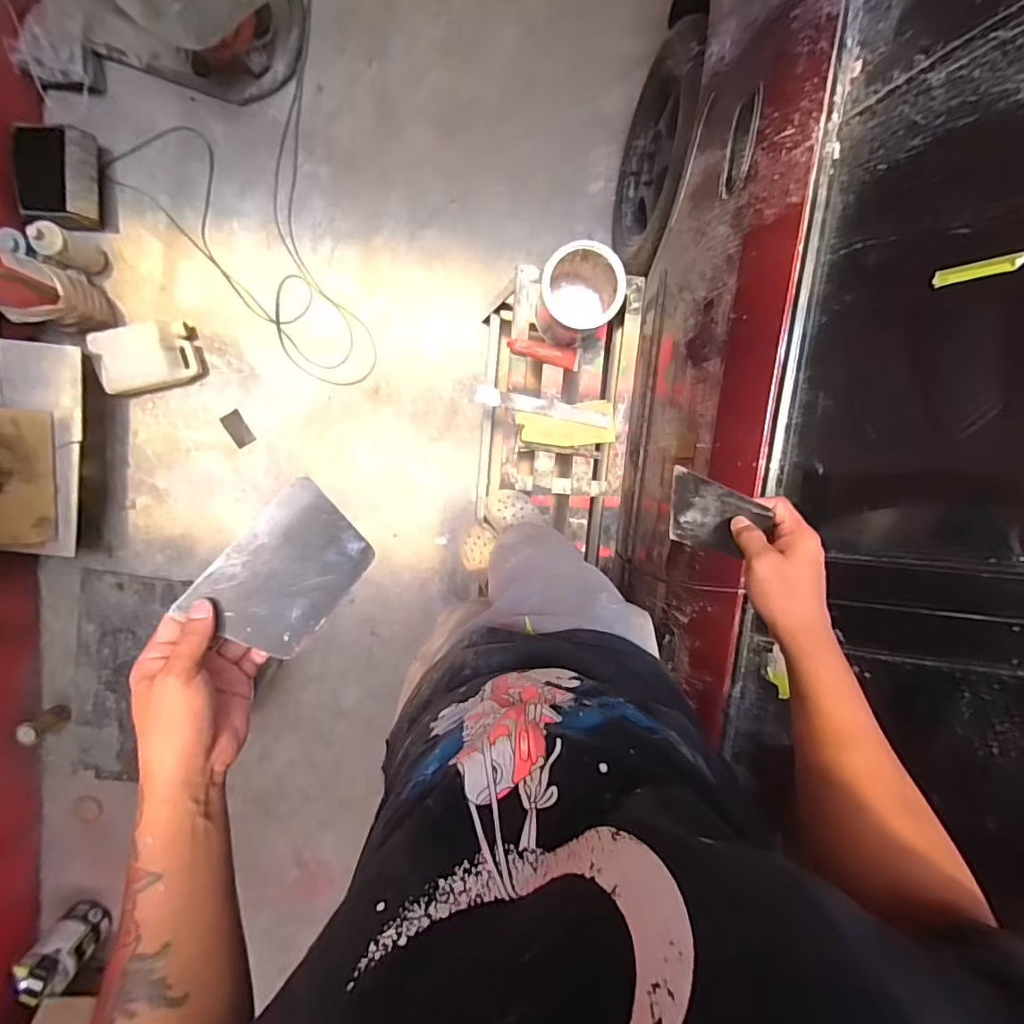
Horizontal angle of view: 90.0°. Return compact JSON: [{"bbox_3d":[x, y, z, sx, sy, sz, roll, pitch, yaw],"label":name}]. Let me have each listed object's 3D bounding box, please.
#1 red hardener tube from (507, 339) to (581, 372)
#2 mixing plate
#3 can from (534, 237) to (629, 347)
[{"bbox_3d":[0.076,-0.377,1.222,0.171,0.022,0.049,9,97,-3],"label":"red hardener tube"},{"bbox_3d":[-0.181,0.049,0.424,0.095,0.005,0.125,43,70,-14],"label":"mixing plate"},{"bbox_3d":[0.138,-0.468,1.119,0.164,0.204,0.164,0,97,-2],"label":"can"}]

